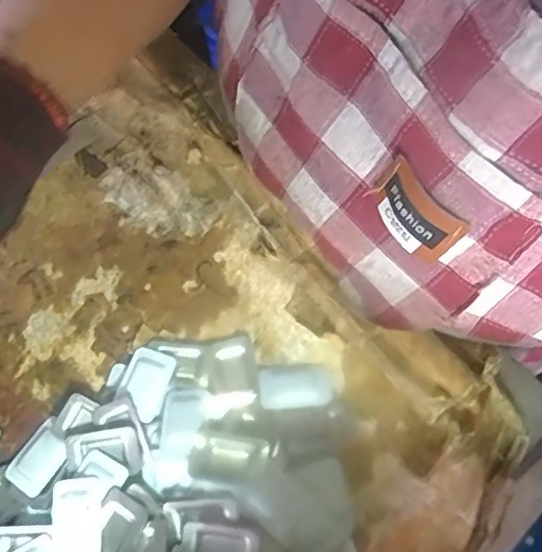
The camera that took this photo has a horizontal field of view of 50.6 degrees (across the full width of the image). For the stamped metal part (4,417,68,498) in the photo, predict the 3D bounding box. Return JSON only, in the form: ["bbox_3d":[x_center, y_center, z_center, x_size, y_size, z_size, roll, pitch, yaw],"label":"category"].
[{"bbox_3d":[-0.130,0.102,0.323,0.027,0.008,0.036,34,76,12],"label":"stamped metal part"}]

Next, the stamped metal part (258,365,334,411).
[{"bbox_3d":[0.014,0.064,0.331,0.042,0.004,0.025,-3,56,-1],"label":"stamped metal part"}]

